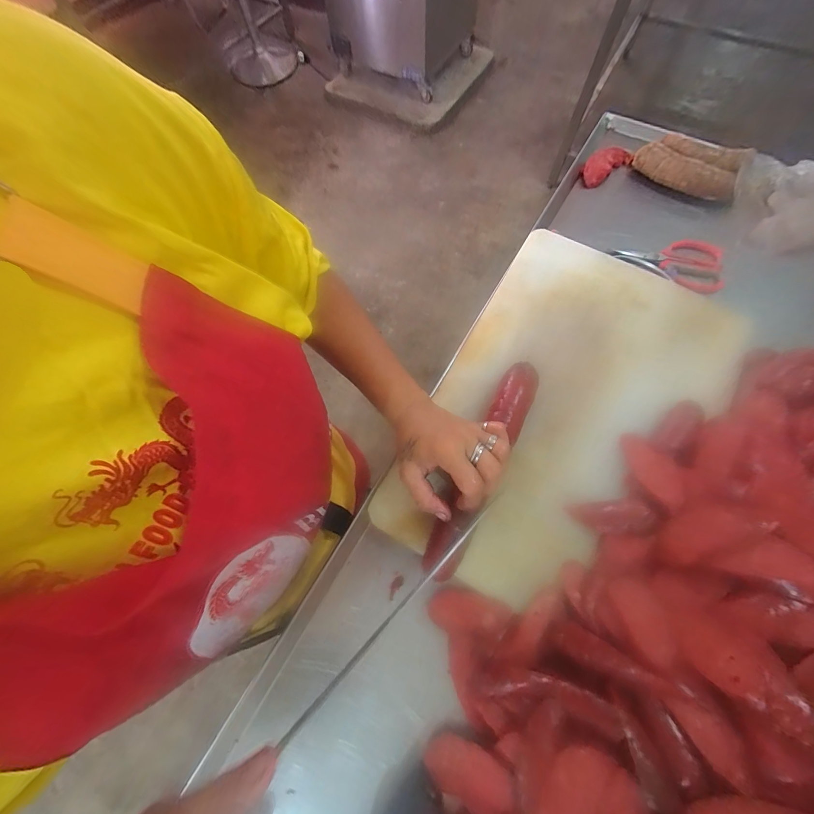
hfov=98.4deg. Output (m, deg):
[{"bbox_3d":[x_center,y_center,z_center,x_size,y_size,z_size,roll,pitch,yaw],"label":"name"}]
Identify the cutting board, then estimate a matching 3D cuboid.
[{"bbox_3d":[0.183,-0.006,0.390,0.271,0.013,0.433,28,74,12],"label":"cutting board"}]

